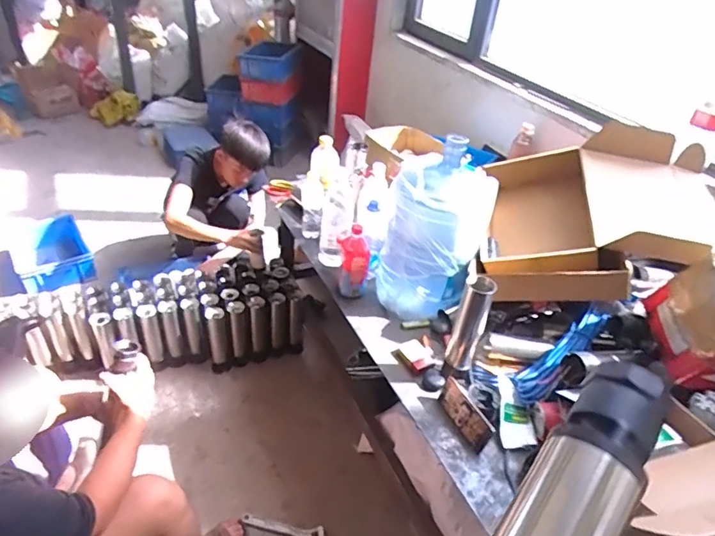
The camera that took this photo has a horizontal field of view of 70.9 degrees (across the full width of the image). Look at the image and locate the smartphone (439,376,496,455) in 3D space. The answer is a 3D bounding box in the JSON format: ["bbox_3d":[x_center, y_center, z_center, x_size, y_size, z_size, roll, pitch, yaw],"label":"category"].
[{"bbox_3d":[0.239,0.326,1.130,0.013,0.068,0.178,25,16,-35],"label":"smartphone"}]

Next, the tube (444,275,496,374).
[{"bbox_3d":[0.262,0.132,1.172,0.066,0.243,0.056,18,38,15],"label":"tube"}]

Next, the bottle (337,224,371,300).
[{"bbox_3d":[-0.012,-0.022,1.448,0.090,0.208,0.098,6,37,-1],"label":"bottle"}]

